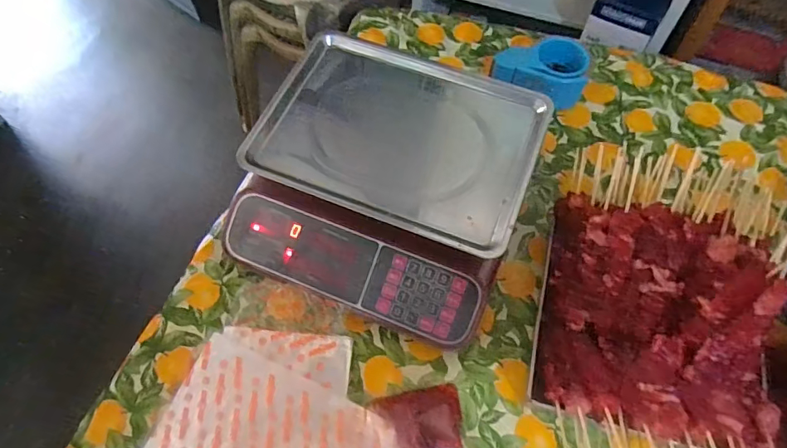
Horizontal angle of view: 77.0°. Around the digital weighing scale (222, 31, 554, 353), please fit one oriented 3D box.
[{"bbox_3d":[-0.004,-0.054,0.623,0.318,0.130,0.320,19,63,12],"label":"digital weighing scale"}]

